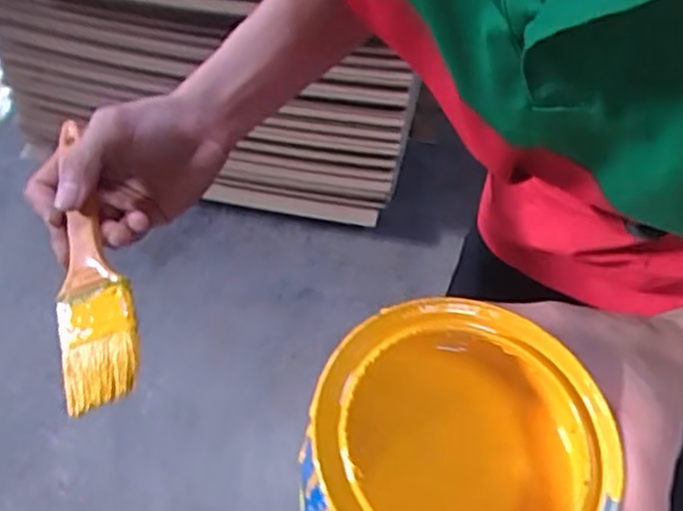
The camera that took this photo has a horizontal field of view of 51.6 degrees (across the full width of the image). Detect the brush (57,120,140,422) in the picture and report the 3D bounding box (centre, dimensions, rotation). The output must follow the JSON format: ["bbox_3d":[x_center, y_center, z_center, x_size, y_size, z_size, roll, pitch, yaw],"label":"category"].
[{"bbox_3d":[-0.152,0.001,0.419,0.046,0.008,0.176,-20,69,10],"label":"brush"}]

